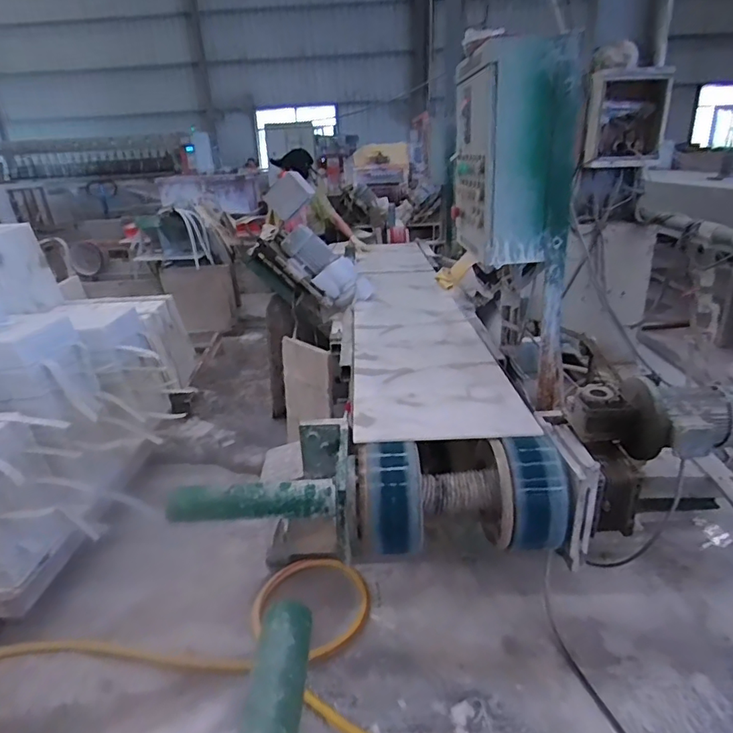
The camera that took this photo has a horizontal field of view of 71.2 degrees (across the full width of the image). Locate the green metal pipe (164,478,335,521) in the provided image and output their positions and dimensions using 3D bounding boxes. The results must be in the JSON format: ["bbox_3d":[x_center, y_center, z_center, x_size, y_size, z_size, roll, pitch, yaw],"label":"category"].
[{"bbox_3d":[-0.276,0.322,1.236,0.398,0.074,0.077,-4,23,-3],"label":"green metal pipe"}]

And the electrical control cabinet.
[{"bbox_3d":[0.382,-0.551,1.348,0.246,0.489,0.357,-4,23,-2],"label":"electrical control cabinet"}]

